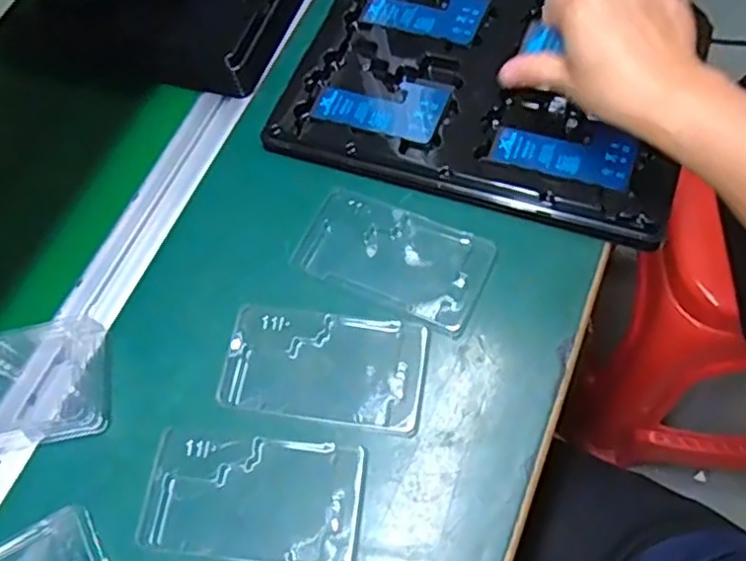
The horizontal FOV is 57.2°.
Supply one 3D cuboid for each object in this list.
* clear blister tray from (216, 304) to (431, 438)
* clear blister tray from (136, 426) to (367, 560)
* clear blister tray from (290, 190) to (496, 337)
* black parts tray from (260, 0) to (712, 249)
[{"bbox_3d":[-0.031,0.055,0.440,0.130,0.010,0.073,6,64,10],"label":"clear blister tray"},{"bbox_3d":[-0.071,0.128,0.408,0.127,0.005,0.071,4,63,9],"label":"clear blister tray"},{"bbox_3d":[0.013,-0.017,0.469,0.127,0.011,0.069,20,67,17],"label":"clear blister tray"},{"bbox_3d":[0.087,-0.152,0.514,0.287,0.017,0.211,17,68,14],"label":"black parts tray"}]

